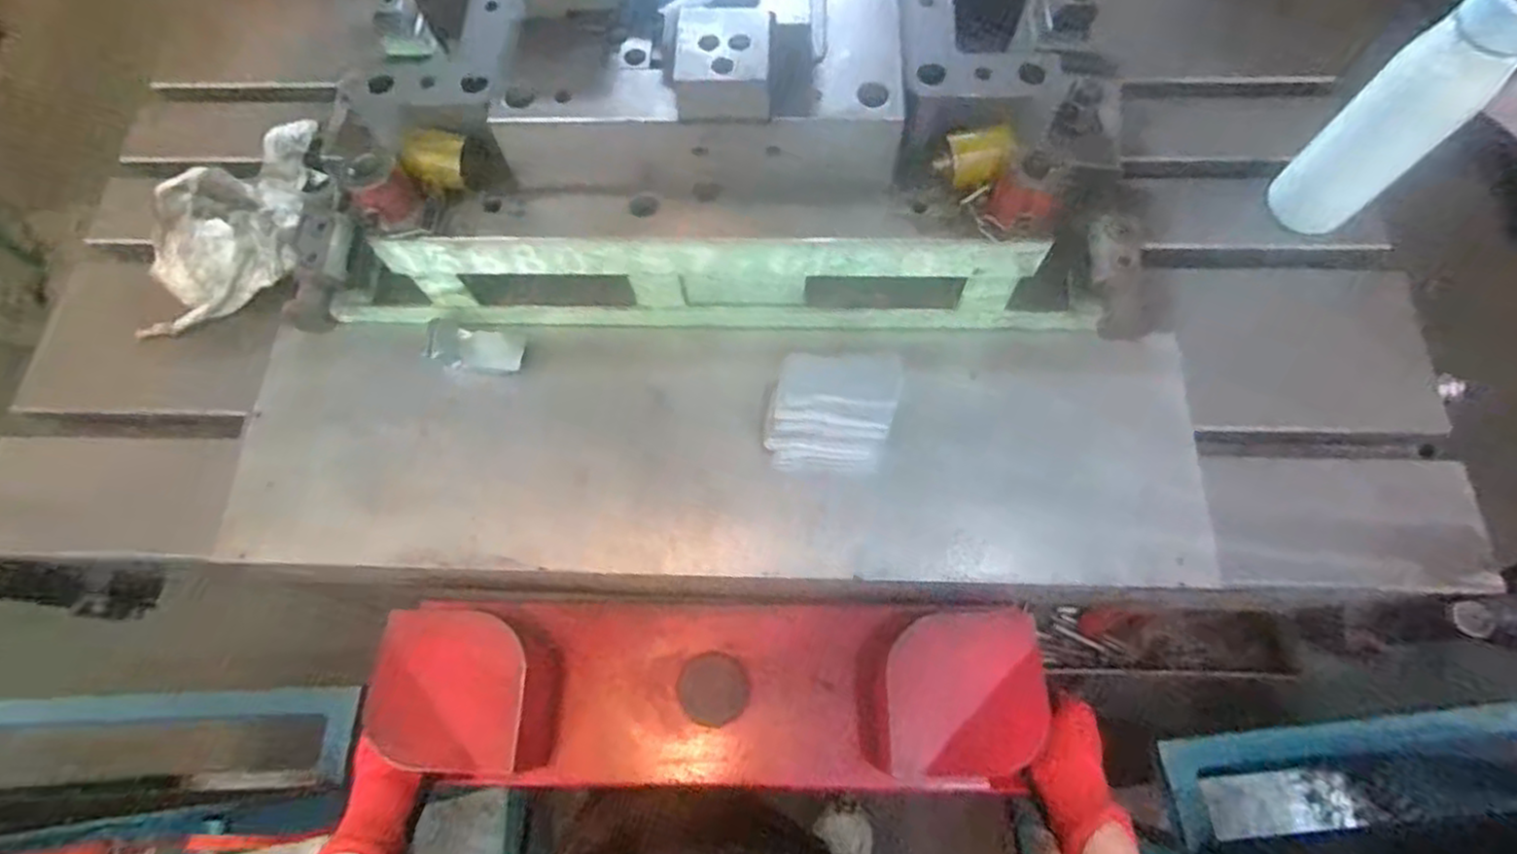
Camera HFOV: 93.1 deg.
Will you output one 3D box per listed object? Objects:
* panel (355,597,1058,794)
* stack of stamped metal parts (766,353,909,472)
[{"bbox_3d":[-0.033,0.211,0.582,0.482,0.109,0.142,0,68,1],"label":"panel"},{"bbox_3d":[0.057,-0.010,0.562,0.098,0.074,0.072,2,68,3],"label":"stack of stamped metal parts"}]

